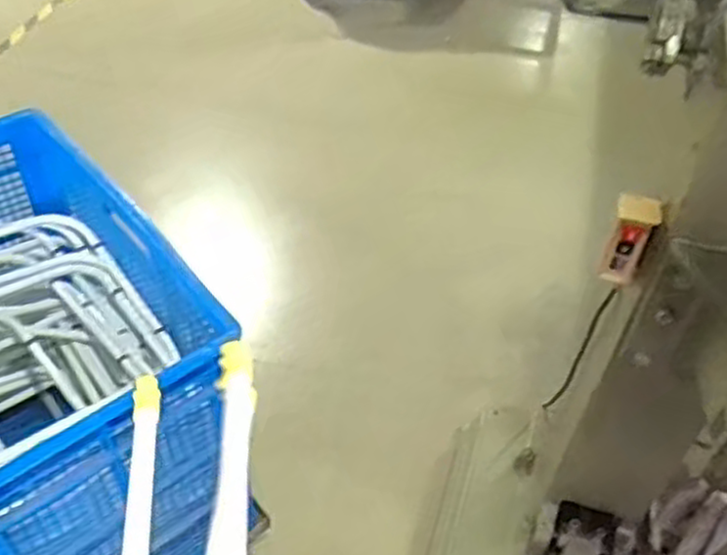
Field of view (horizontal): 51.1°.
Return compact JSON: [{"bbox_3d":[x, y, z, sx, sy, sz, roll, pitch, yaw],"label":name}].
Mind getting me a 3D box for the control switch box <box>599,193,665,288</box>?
[{"bbox_3d":[0.334,-0.049,0.963,0.056,0.121,0.052,20,48,15],"label":"control switch box"}]

